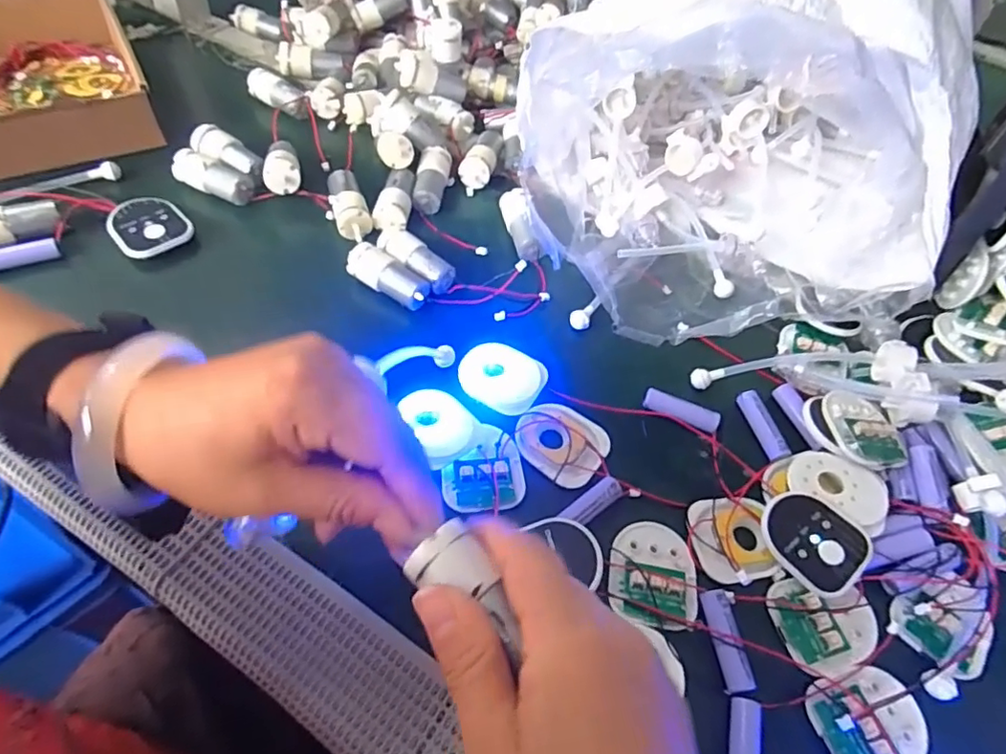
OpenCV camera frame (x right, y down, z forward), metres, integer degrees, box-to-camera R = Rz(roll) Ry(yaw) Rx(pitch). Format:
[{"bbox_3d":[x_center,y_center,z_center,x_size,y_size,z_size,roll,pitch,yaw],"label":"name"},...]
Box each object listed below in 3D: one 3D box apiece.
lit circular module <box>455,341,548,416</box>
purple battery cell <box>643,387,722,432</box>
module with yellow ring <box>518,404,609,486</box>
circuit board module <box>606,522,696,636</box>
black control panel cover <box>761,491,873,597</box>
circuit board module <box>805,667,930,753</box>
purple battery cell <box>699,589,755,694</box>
[{"bbox_3d":[-0.001,0.001,0.396,0.056,0.011,0.045,27,56,13],"label":"lit circular module"},{"bbox_3d":[0.120,0.024,0.392,0.051,0.014,0.014,21,54,8],"label":"purple battery cell"},{"bbox_3d":[0.039,0.041,0.371,0.058,0.004,0.050,37,58,19],"label":"module with yellow ring"},{"bbox_3d":[0.085,0.109,0.326,0.050,0.010,0.059,14,54,4],"label":"circuit board module"},{"bbox_3d":[0.183,0.095,0.340,0.050,0.012,0.057,-26,62,-19],"label":"black control panel cover"},{"bbox_3d":[0.188,0.175,0.292,0.056,0.010,0.047,-10,56,-14],"label":"circuit board module"},{"bbox_3d":[0.118,0.141,0.310,0.015,0.011,0.049,-3,55,-9],"label":"purple battery cell"}]

